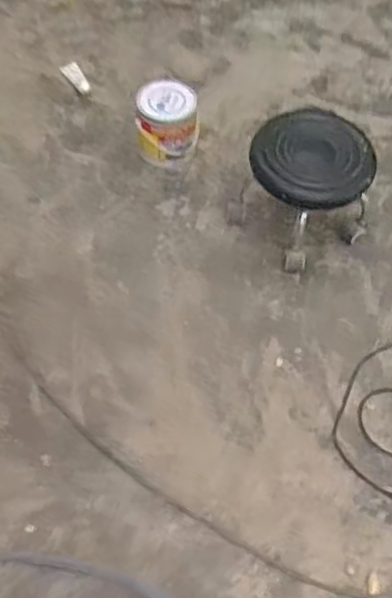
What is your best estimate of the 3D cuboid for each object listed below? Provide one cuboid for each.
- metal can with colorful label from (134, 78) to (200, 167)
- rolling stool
[{"bbox_3d":[-0.074,-0.444,1.746,0.156,0.187,0.144,2,57,-3],"label":"metal can with colorful label"},{"bbox_3d":[0.259,-0.271,1.601,0.296,0.226,0.263,-27,62,-16],"label":"rolling stool"}]

